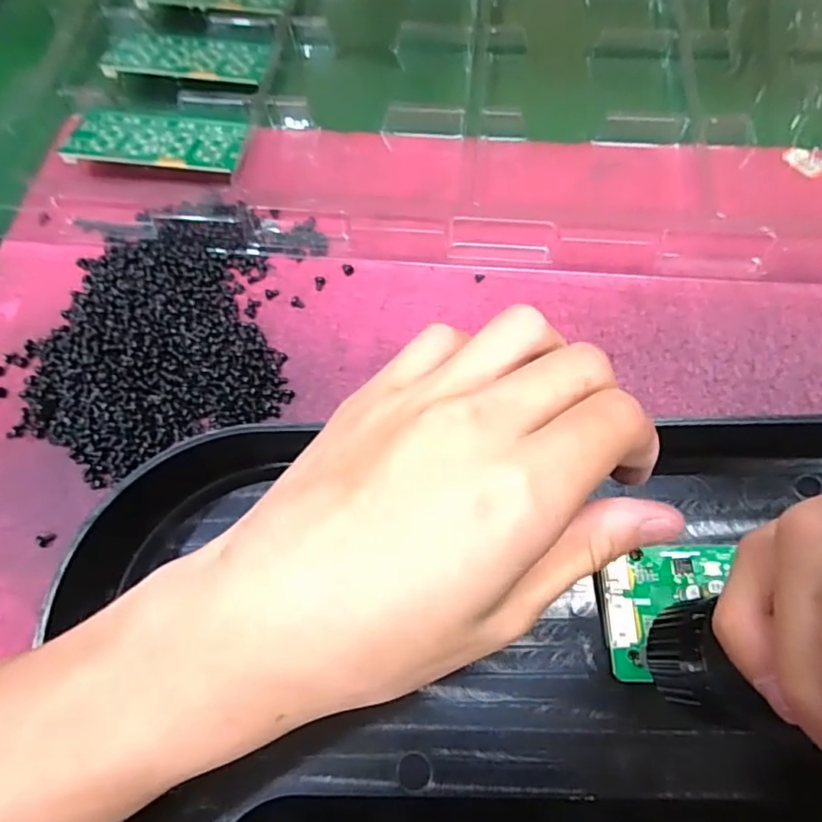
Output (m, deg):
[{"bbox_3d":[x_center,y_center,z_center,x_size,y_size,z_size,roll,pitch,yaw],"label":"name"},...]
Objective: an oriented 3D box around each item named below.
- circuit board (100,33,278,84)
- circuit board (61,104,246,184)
[{"bbox_3d":[-0.132,-0.210,0.352,0.094,0.004,0.048,4,56,-2],"label":"circuit board"},{"bbox_3d":[-0.137,-0.145,0.320,0.093,0.006,0.052,8,54,2],"label":"circuit board"}]

